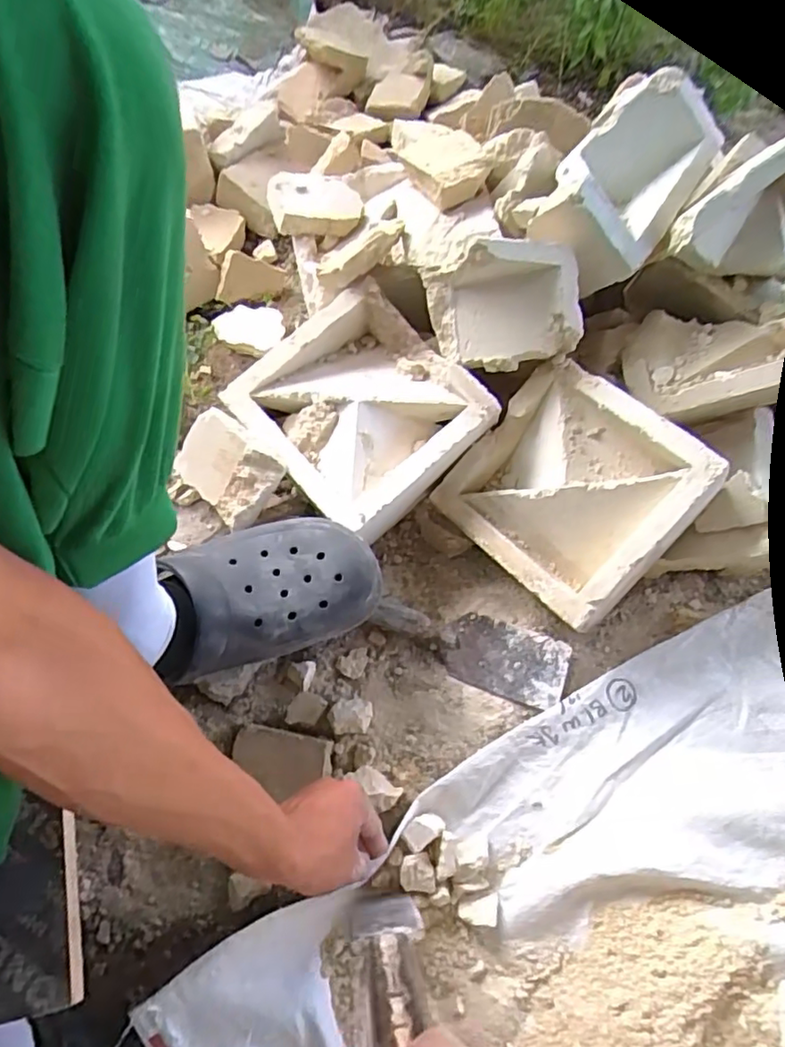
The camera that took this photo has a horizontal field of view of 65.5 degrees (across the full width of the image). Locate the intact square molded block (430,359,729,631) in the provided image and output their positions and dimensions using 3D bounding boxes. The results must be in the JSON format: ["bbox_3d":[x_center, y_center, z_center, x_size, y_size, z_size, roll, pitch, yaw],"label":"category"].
[{"bbox_3d":[0.173,-0.039,0.616,0.204,0.084,0.228,-48,65,8],"label":"intact square molded block"}]

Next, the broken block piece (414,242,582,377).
[{"bbox_3d":[0.104,-0.205,0.574,0.140,0.064,0.113,-9,96,12],"label":"broken block piece"}]

